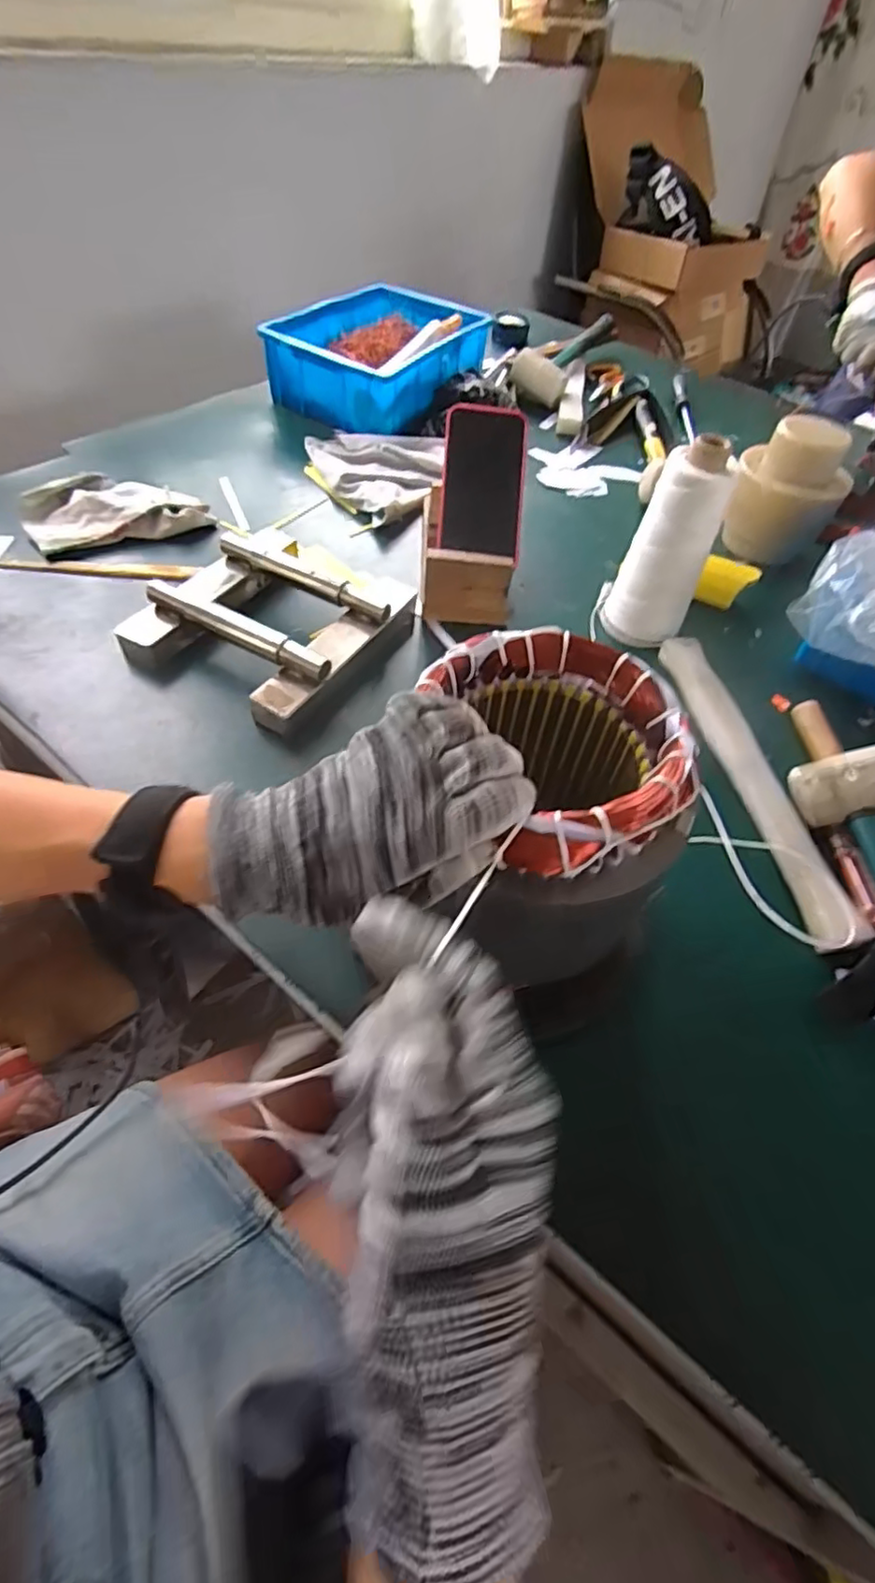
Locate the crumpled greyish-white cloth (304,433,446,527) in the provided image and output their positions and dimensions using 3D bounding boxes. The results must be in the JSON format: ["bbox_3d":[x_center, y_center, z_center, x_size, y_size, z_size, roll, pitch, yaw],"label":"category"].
[{"bbox_3d":[-0.082,-0.364,0.747,0.173,0.036,0.191,8,51,1],"label":"crumpled greyish-white cloth"}]

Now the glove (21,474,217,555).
[{"bbox_3d":[-0.326,-0.288,0.651,0.168,0.030,0.093,-18,55,-19],"label":"glove"}]

